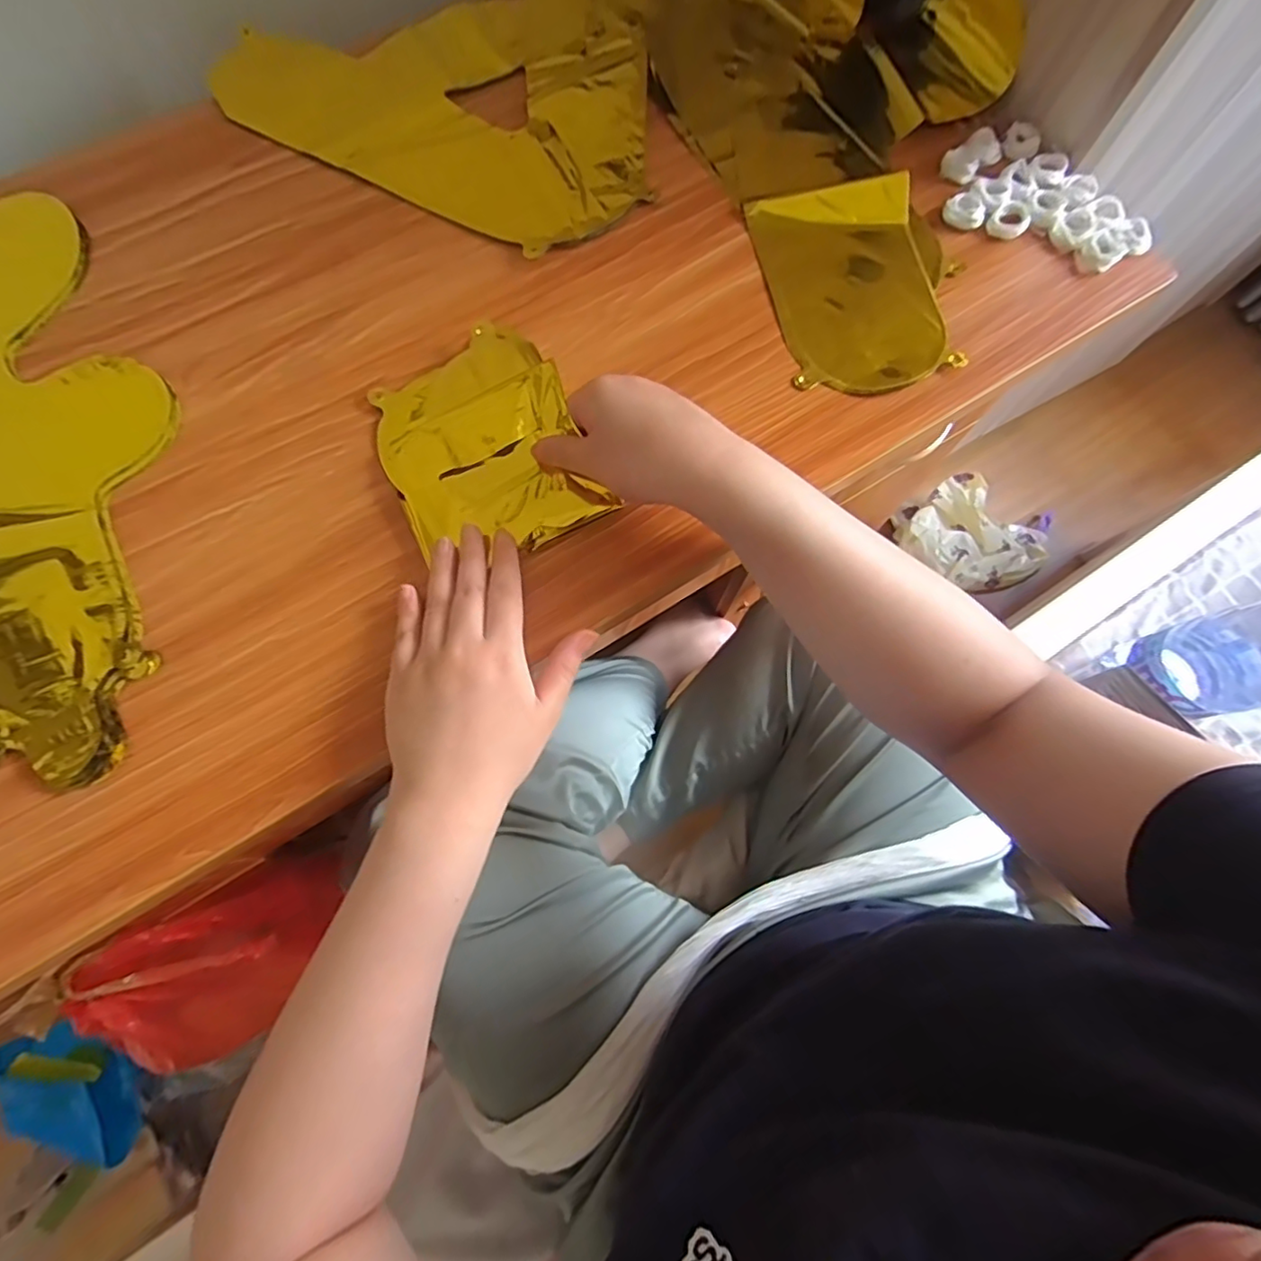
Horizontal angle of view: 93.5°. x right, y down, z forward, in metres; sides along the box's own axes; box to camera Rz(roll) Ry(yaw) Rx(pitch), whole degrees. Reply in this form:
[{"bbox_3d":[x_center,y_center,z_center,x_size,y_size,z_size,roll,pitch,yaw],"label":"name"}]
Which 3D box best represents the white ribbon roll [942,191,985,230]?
[{"bbox_3d":[0.260,-0.326,0.460,0.031,0.011,0.031,1,74,-2],"label":"white ribbon roll"}]

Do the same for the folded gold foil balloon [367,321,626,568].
[{"bbox_3d":[-0.097,-0.123,0.383,0.122,0.025,0.154,-26,76,-9],"label":"folded gold foil balloon"}]

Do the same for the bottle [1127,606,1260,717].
[{"bbox_3d":[0.611,0.027,0.585,0.088,0.195,0.095,-19,74,-7],"label":"bottle"}]

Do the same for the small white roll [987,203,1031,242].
[{"bbox_3d":[0.295,-0.318,0.461,0.028,0.009,0.033,40,76,9],"label":"small white roll"}]

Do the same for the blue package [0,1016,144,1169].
[{"bbox_3d":[-0.745,0.616,0.785,0.123,0.070,0.209,-27,103,-37],"label":"blue package"}]

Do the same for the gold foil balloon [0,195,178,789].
[{"bbox_3d":[-0.397,-0.106,0.385,0.194,0.015,0.421,-33,78,-11],"label":"gold foil balloon"}]

